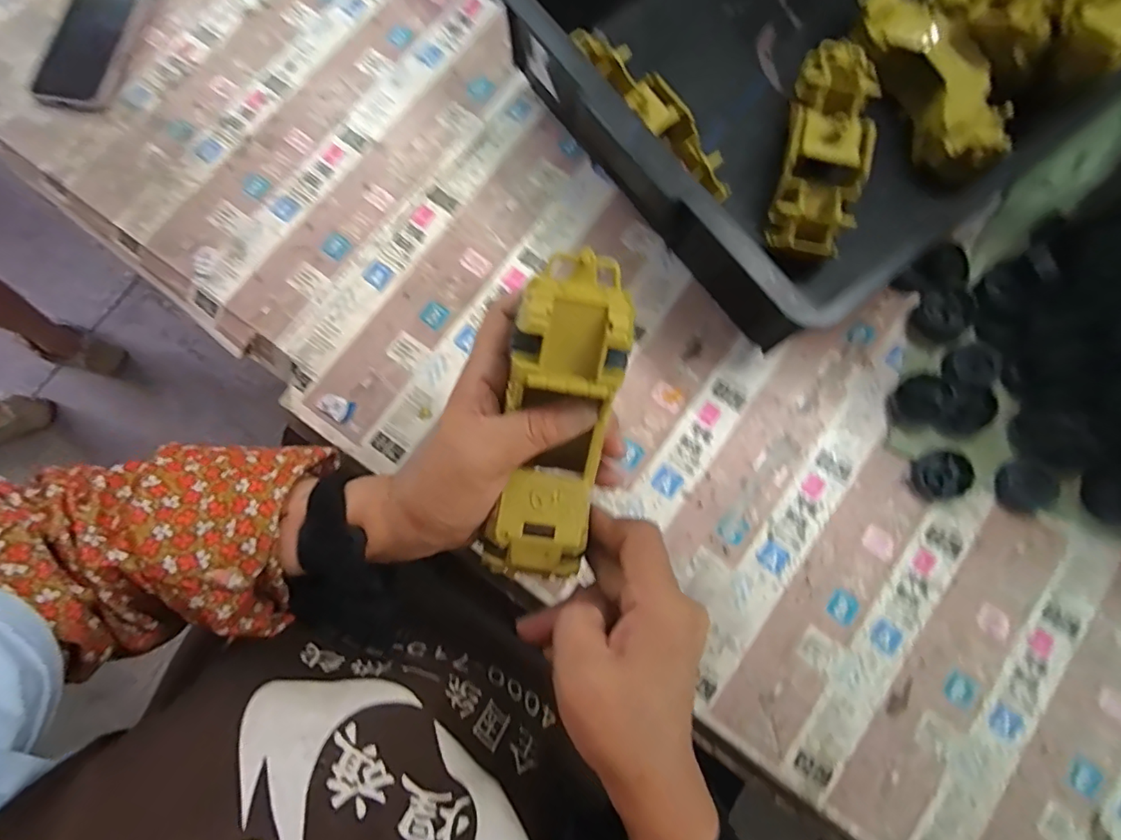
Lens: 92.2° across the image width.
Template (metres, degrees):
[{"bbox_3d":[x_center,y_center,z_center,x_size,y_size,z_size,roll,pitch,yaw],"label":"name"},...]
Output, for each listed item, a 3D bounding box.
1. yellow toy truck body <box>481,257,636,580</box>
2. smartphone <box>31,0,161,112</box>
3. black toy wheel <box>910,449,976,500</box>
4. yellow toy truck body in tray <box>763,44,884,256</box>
[{"bbox_3d":[0.001,0.004,0.281,0.052,0.053,0.170,12,110,4],"label":"yellow toy truck body"},{"bbox_3d":[-0.428,-0.360,0.499,0.087,0.014,0.161,11,77,4],"label":"smartphone"},{"bbox_3d":[0.284,0.041,0.400,0.039,0.009,0.037,1,92,14],"label":"black toy wheel"},{"bbox_3d":[0.206,-0.210,0.426,0.061,0.042,0.182,14,78,5],"label":"yellow toy truck body in tray"}]

